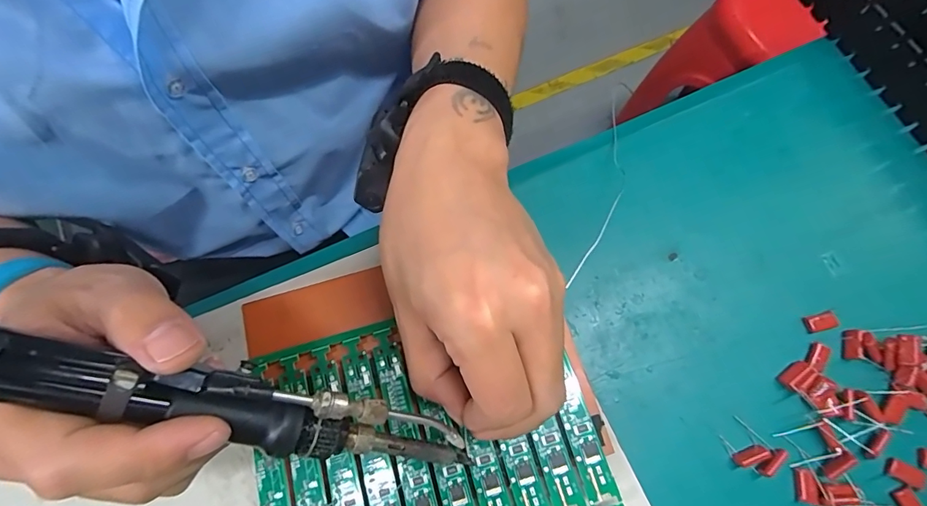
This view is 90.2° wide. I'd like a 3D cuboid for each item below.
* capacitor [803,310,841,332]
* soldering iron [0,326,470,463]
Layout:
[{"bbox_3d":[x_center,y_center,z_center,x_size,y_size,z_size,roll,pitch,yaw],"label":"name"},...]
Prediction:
[{"bbox_3d":[0.197,0.037,0.253,0.015,0.004,0.009,-12,71,-3],"label":"capacitor"},{"bbox_3d":[-0.088,0.057,0.169,0.212,0.020,0.024,21,69,-26],"label":"soldering iron"}]

